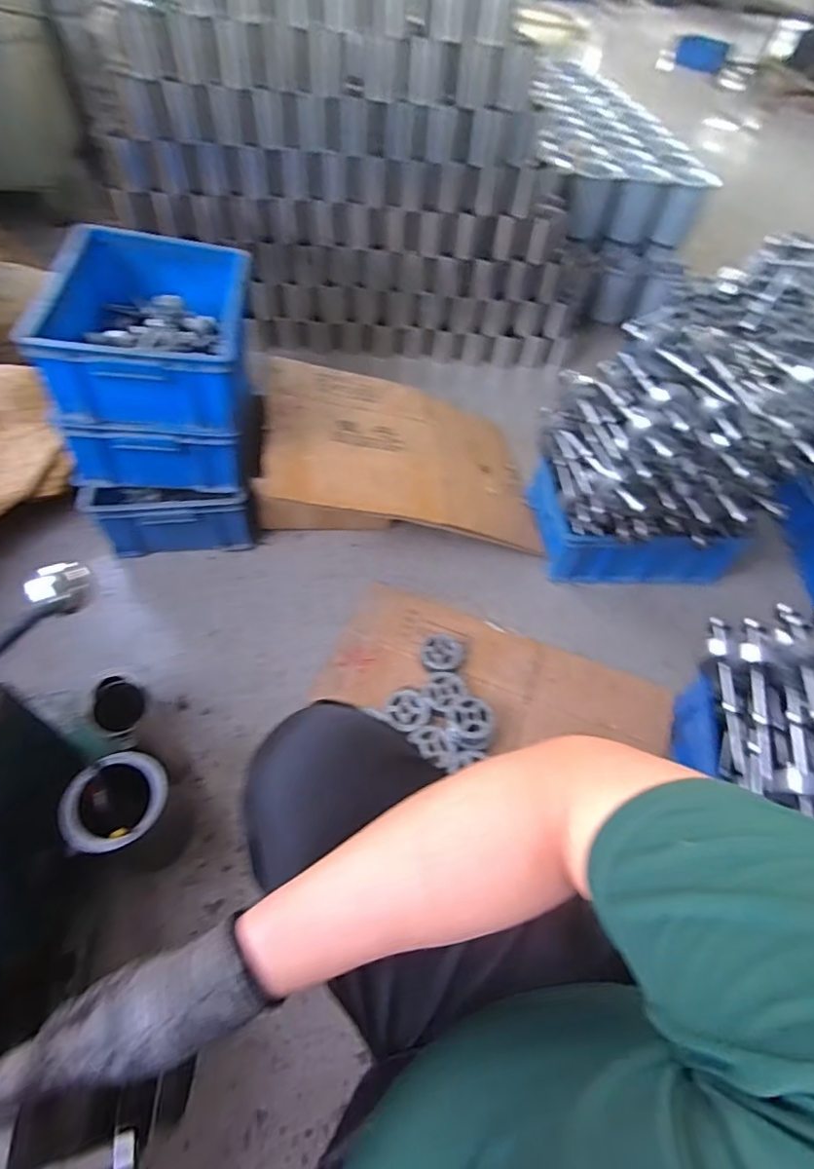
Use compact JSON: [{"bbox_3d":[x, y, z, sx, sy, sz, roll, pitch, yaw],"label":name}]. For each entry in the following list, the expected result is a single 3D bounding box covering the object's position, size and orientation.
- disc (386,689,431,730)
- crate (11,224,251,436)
[{"bbox_3d":[0.003,0.217,0.960,0.074,0.008,0.070,3,58,-6],"label":"disc"},{"bbox_3d":[-0.462,-0.474,0.997,0.320,0.145,0.414,-2,55,-7],"label":"crate"}]

